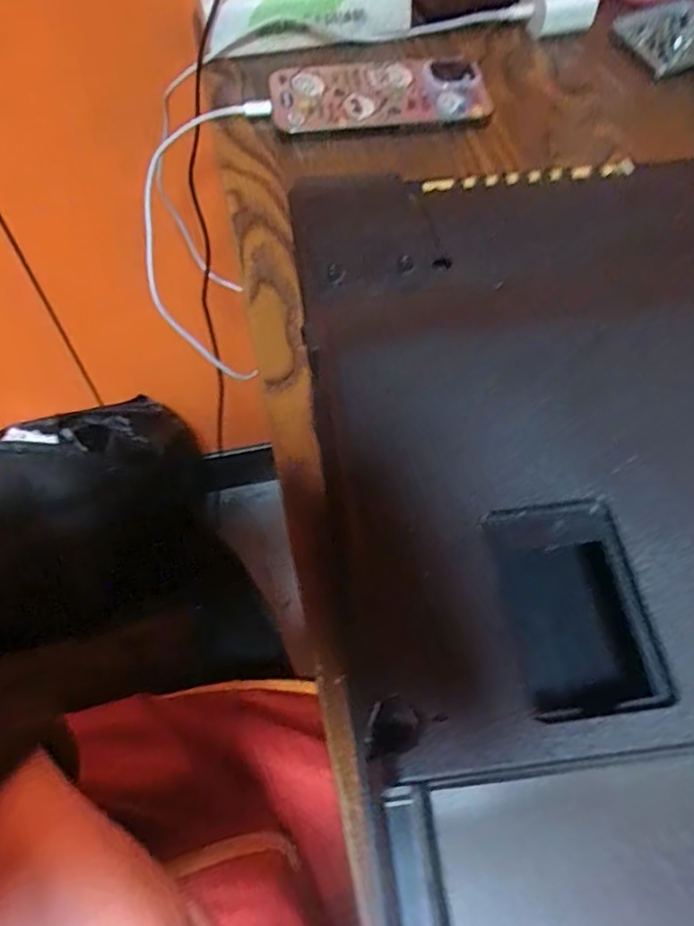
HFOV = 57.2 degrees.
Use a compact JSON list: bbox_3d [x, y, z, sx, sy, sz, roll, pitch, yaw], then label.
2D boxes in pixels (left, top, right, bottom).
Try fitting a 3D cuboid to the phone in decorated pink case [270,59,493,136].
[{"bbox_3d":[0.022,-0.240,0.414,0.138,0.016,0.061,-7,58,-9],"label":"phone in decorated pink case"}]

